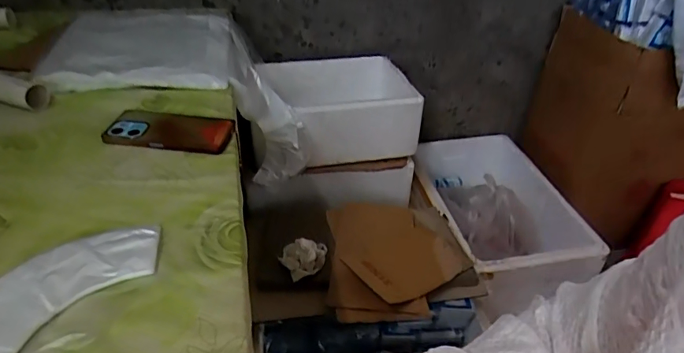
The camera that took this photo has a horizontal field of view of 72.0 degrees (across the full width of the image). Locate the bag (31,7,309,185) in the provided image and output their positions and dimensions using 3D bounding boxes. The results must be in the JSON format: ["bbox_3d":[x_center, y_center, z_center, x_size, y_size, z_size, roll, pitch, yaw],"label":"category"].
[{"bbox_3d":[-0.288,-0.151,0.931,0.409,0.291,0.391,-2,37,-6],"label":"bag"}]

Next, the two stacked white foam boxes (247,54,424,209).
[{"bbox_3d":[-0.033,-0.090,1.110,0.391,0.249,0.284,-8,38,-16],"label":"two stacked white foam boxes"}]

